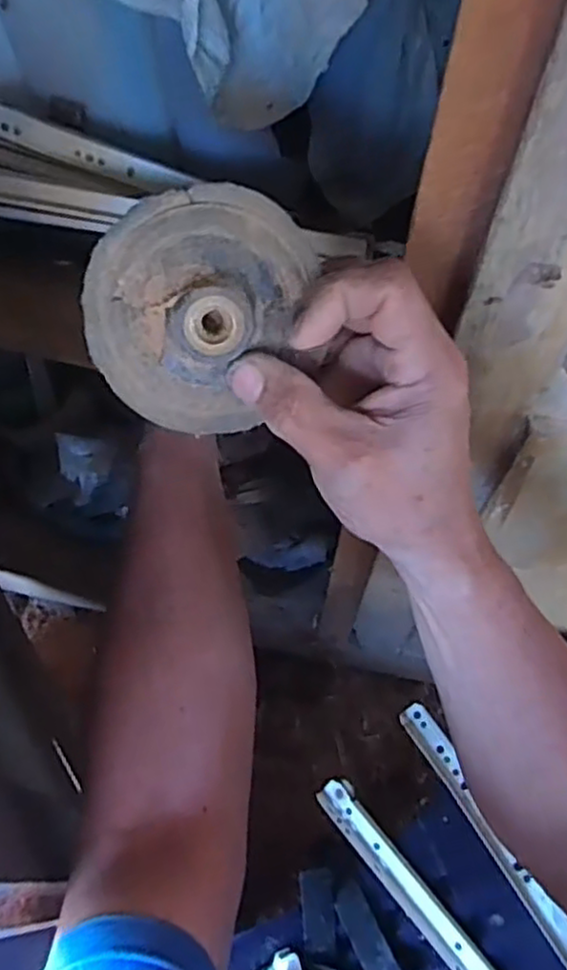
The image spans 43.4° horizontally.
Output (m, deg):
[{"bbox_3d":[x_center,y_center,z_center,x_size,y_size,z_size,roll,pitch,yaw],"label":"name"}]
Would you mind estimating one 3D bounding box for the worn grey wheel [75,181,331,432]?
[{"bbox_3d":[-0.029,-0.060,0.265,0.084,0.090,0.021,-4,25,-7],"label":"worn grey wheel"}]

